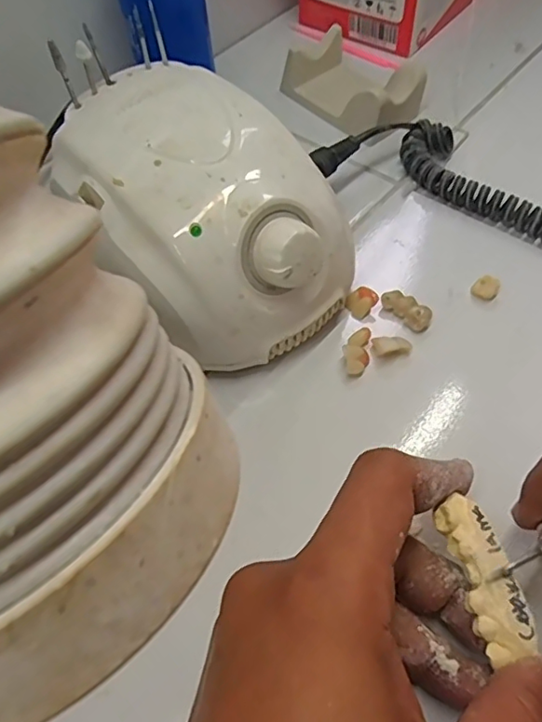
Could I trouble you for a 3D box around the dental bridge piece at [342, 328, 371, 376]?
[{"bbox_3d":[0.041,-0.005,0.269,0.013,0.010,0.026,6,57,8],"label":"dental bridge piece"}]

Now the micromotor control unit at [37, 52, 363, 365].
[{"bbox_3d":[-0.034,-0.065,0.266,0.134,0.083,0.101,38,66,25],"label":"micromotor control unit"}]

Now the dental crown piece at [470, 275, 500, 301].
[{"bbox_3d":[0.109,-0.037,0.284,0.013,0.009,0.008,19,60,16],"label":"dental crown piece"}]

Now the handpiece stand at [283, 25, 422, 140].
[{"bbox_3d":[0.052,-0.187,0.375,0.050,0.030,0.092,-33,61,-17],"label":"handpiece stand"}]

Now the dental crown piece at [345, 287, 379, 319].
[{"bbox_3d":[0.046,-0.030,0.286,0.012,0.012,0.013,-32,60,-17],"label":"dental crown piece"}]

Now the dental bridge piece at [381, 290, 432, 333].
[{"bbox_3d":[0.069,-0.025,0.281,0.013,0.010,0.026,-39,62,-20],"label":"dental bridge piece"}]

